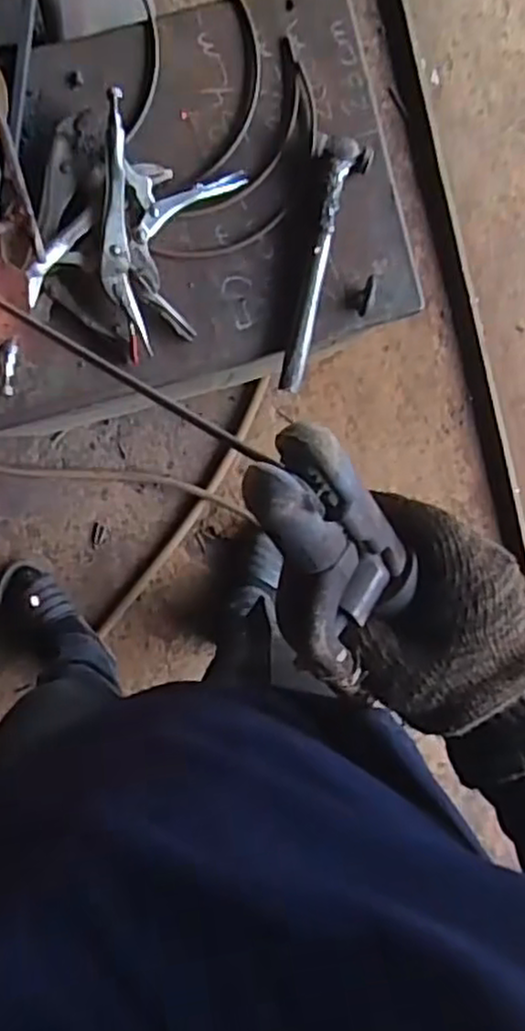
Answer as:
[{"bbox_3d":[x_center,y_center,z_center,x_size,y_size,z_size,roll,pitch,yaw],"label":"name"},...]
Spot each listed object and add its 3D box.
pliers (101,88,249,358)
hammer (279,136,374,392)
[{"bbox_3d":[-0.091,-0.262,0.680,0.128,0.039,0.223,8,94,-8],"label":"pliers"},{"bbox_3d":[0.061,-0.238,0.700,0.053,0.022,0.236,7,94,-8],"label":"hammer"}]

